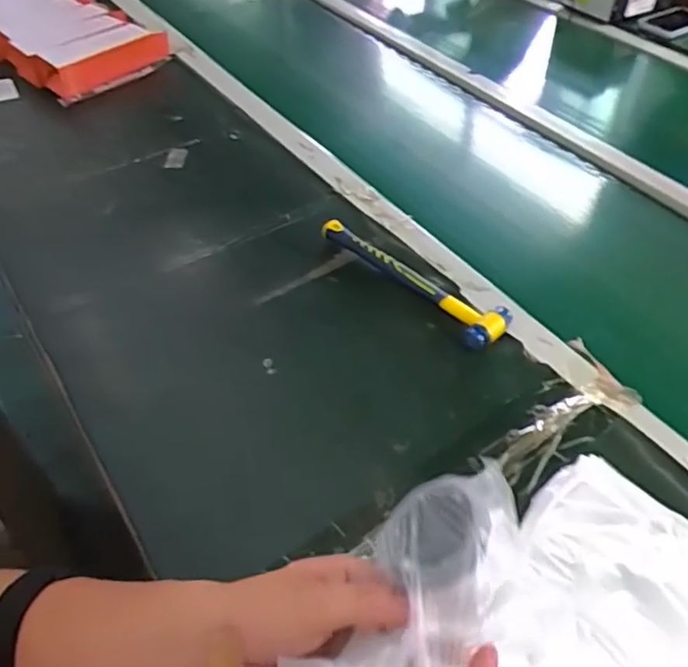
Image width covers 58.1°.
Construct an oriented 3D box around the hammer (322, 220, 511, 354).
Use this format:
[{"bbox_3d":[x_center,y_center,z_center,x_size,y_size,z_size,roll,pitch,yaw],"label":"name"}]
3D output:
[{"bbox_3d":[0.075,-0.067,0.683,0.061,0.022,0.241,-35,55,-23],"label":"hammer"}]

